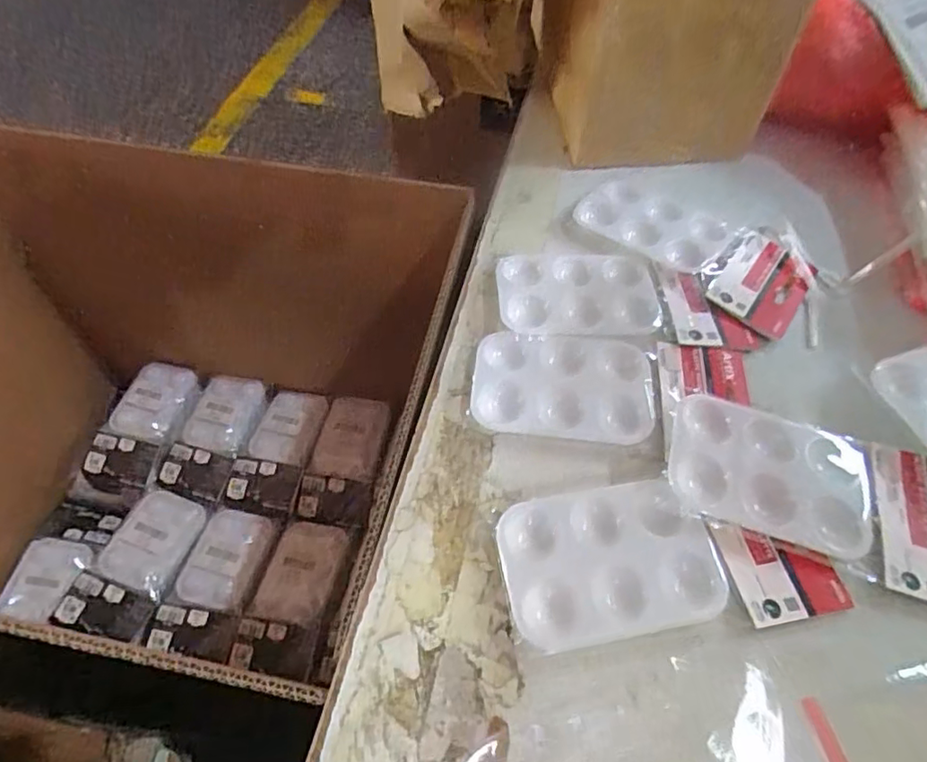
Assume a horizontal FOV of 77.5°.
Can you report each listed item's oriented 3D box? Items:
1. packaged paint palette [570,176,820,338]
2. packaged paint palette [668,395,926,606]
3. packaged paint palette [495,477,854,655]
[{"bbox_3d":[0.191,-0.118,0.486,0.193,0.010,0.111,32,62,18],"label":"packaged paint palette"},{"bbox_3d":[0.223,0.067,0.359,0.187,0.013,0.096,16,58,9],"label":"packaged paint palette"},{"bbox_3d":[0.117,0.101,0.337,0.188,0.012,0.085,-5,57,-5],"label":"packaged paint palette"}]

